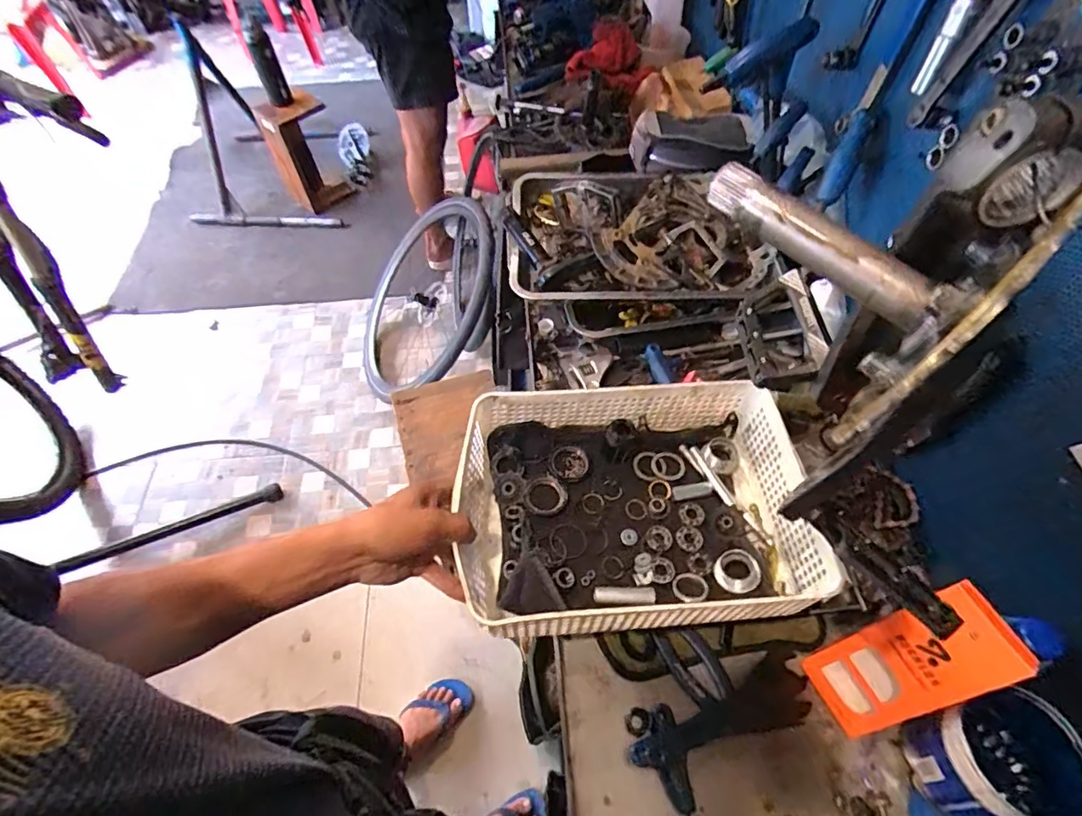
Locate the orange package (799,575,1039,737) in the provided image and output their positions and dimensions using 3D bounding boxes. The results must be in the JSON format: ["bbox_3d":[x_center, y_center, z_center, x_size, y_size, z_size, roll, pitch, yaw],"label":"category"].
[{"bbox_3d":[0.337,0.231,0.490,0.047,0.184,0.082,-2,52,-33],"label":"orange package"}]

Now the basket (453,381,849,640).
[{"bbox_3d":[0.099,0.097,0.556,0.340,0.087,0.235,-5,57,-2],"label":"basket"}]

